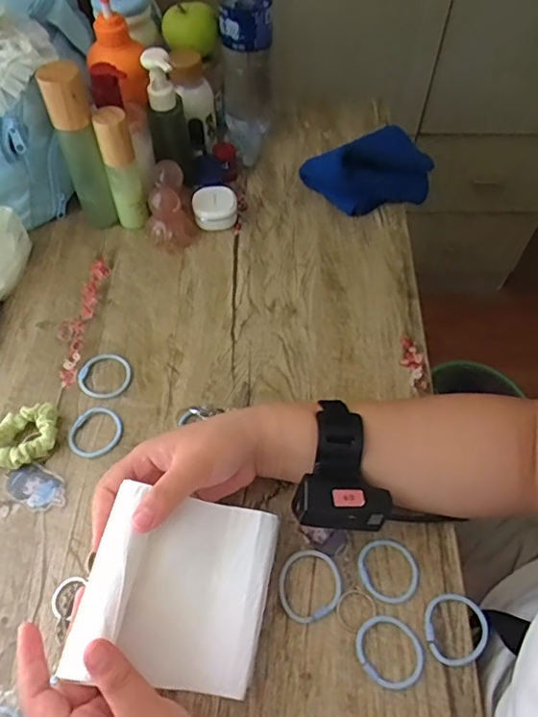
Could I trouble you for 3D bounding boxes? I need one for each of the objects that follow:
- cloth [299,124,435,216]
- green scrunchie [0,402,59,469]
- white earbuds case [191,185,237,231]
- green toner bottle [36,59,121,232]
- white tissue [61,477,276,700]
[{"bbox_3d":[0.127,-0.230,0.653,0.149,0.071,0.107,-27,61,-16],"label":"cloth"},{"bbox_3d":[-0.219,0.070,0.479,0.069,0.021,0.049,-37,65,-21],"label":"green scrunchie"},{"bbox_3d":[-0.064,-0.179,0.644,0.051,0.036,0.044,0,58,0],"label":"white earbuds case"},{"bbox_3d":[-0.196,-0.218,0.571,0.040,0.175,0.032,-23,60,-14],"label":"green toner bottle"},{"bbox_3d":[-0.059,0.152,0.360,0.117,0.027,0.116,18,67,-14],"label":"white tissue"}]

